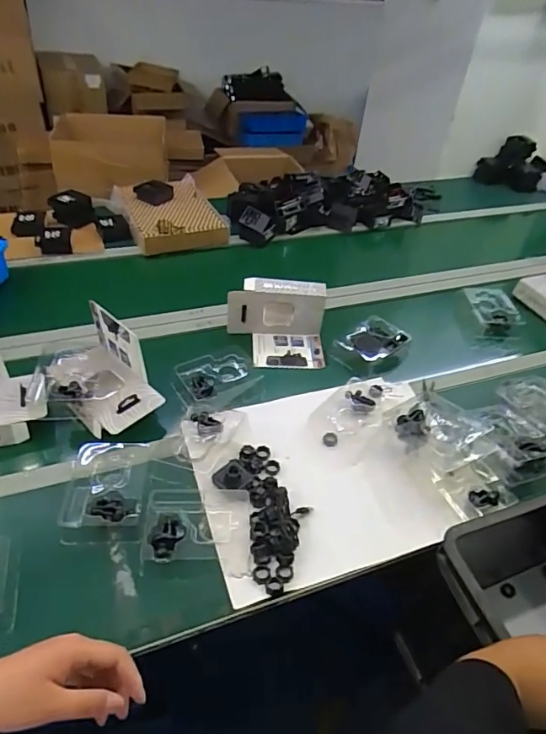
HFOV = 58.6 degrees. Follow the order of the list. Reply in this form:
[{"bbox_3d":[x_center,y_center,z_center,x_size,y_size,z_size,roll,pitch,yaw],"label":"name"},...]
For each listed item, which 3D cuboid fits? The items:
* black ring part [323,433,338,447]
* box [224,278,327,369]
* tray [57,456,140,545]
[{"bbox_3d":[0.108,0.137,0.921,0.028,0.005,0.029,3,43,-2],"label":"black ring part"},{"bbox_3d":[0.009,-0.101,1.097,0.218,0.124,0.165,2,43,-3],"label":"box"},{"bbox_3d":[-0.272,0.205,0.785,0.127,0.046,0.152,1,43,-4],"label":"tray"}]

